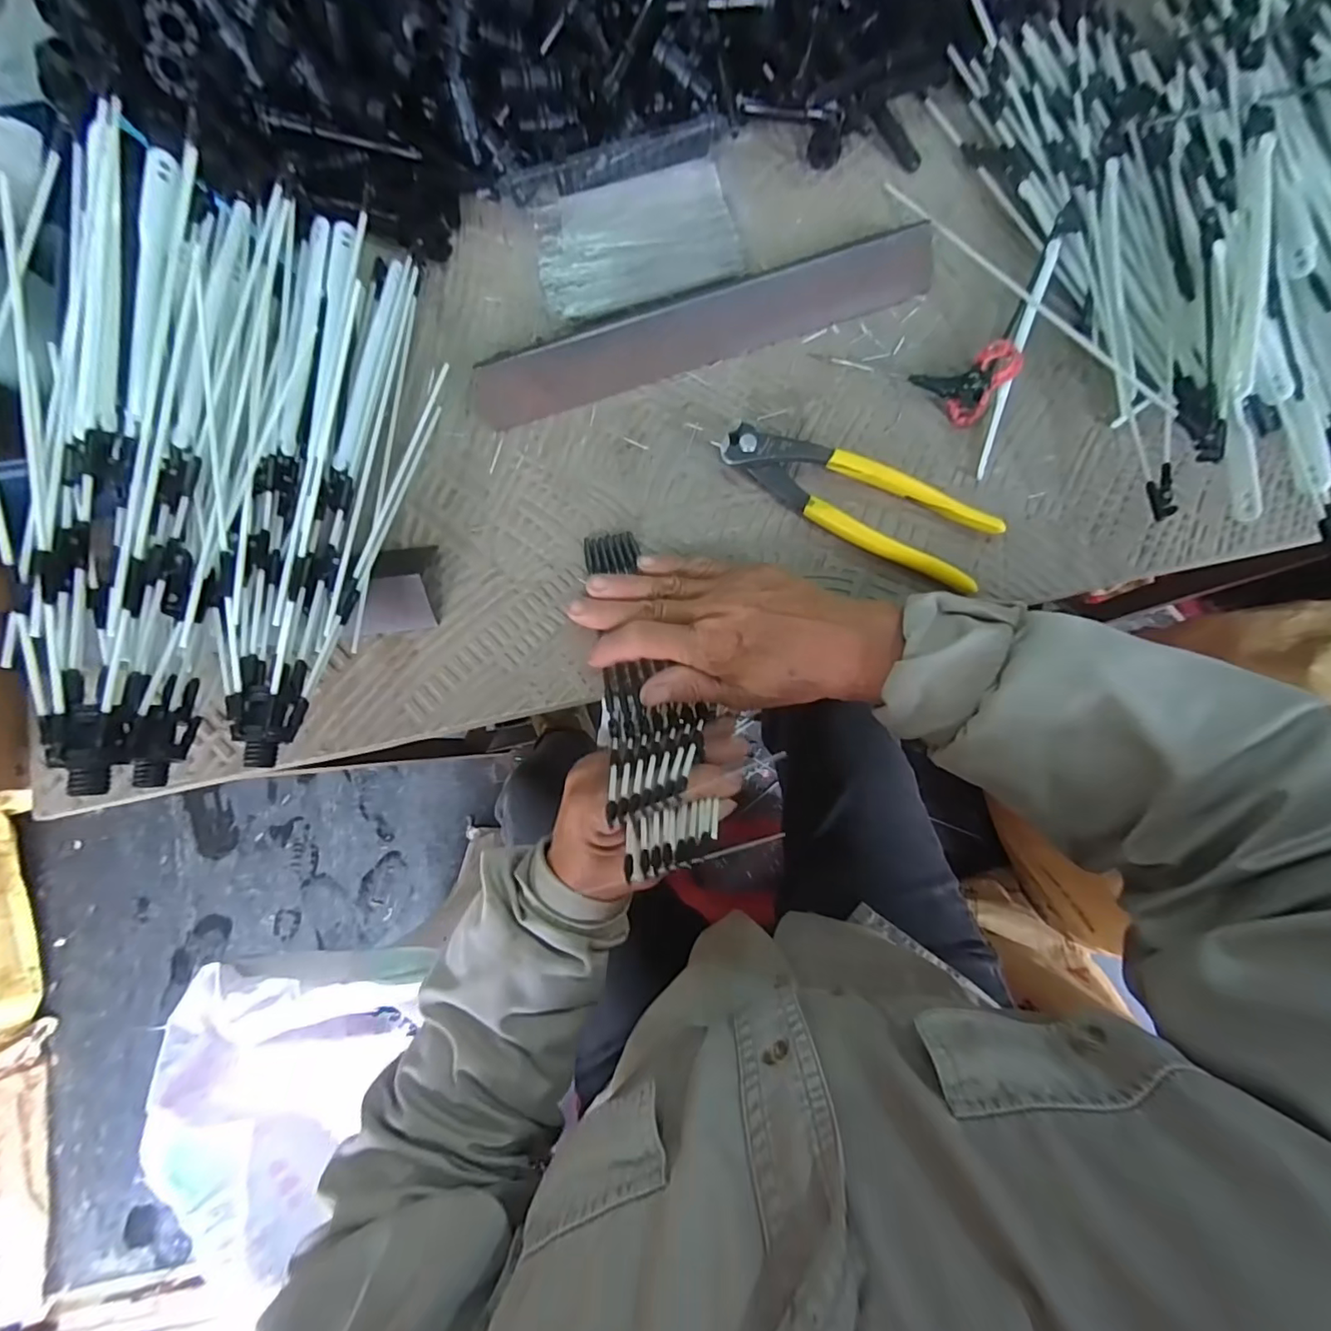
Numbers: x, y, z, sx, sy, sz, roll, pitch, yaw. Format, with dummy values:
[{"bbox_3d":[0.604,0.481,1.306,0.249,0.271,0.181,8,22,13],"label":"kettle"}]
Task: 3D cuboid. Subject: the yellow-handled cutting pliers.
[{"bbox_3d":[0.111,-0.099,0.325,0.160,0.016,0.050,28,84,6],"label":"yellow-handled cutting pliers"}]

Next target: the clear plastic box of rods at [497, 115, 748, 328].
[{"bbox_3d":[-0.022,-0.277,0.349,0.130,0.019,0.094,-15,82,0],"label":"clear plastic box of rods"}]

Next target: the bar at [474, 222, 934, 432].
[{"bbox_3d":[0.025,-0.205,0.336,0.283,0.026,0.034,-20,82,0],"label":"bar"}]

